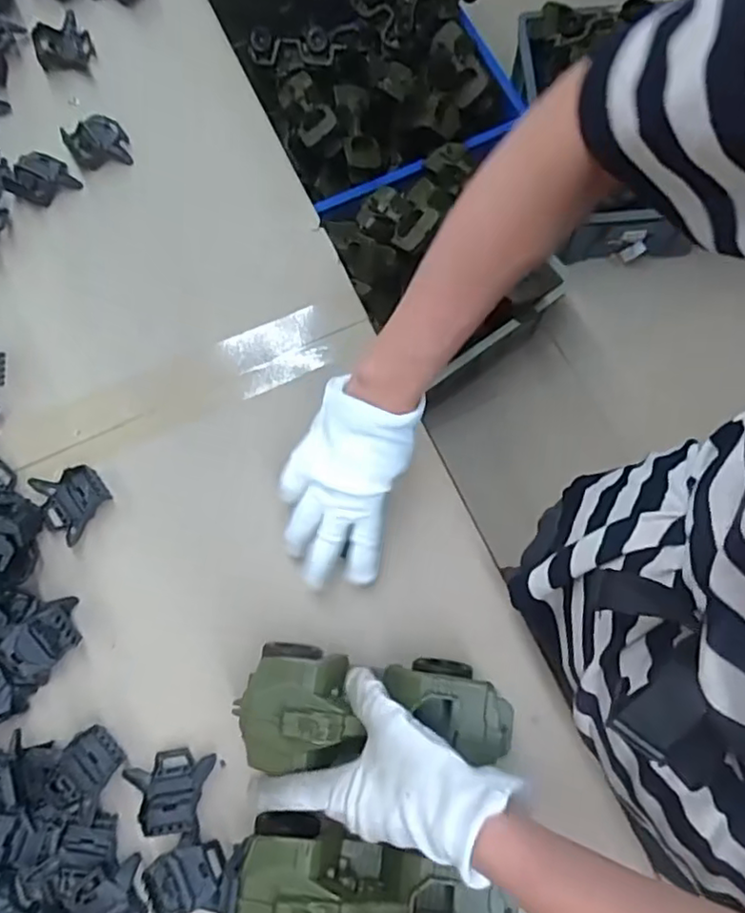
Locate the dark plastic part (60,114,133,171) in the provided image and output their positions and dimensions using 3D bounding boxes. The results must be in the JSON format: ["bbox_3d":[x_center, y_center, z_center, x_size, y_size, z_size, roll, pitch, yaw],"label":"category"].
[{"bbox_3d":[-0.273,-0.312,0.623,0.056,0.025,0.052,0,76,1],"label":"dark plastic part"}]

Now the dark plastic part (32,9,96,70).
[{"bbox_3d":[-0.323,-0.430,0.654,0.055,0.019,0.058,0,76,1],"label":"dark plastic part"}]

